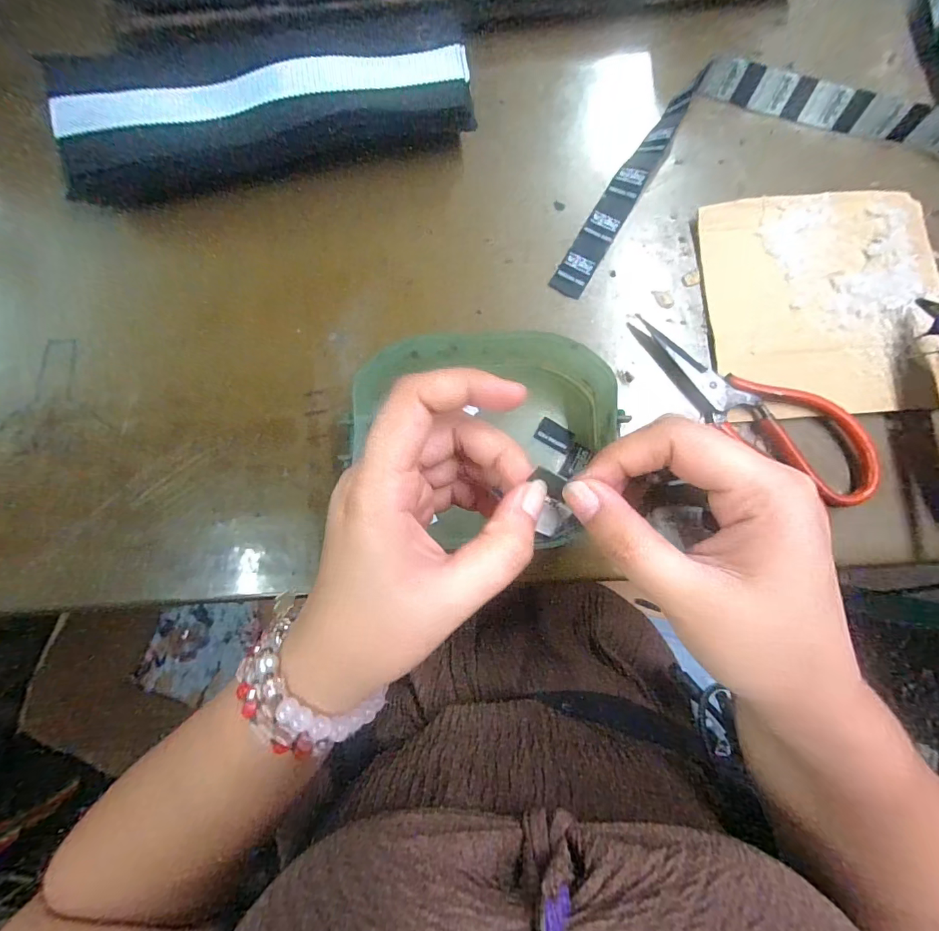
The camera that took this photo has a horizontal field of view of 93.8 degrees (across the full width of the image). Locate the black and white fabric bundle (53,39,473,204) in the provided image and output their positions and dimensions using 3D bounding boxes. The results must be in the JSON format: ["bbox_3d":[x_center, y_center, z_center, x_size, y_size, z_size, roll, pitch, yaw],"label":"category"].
[{"bbox_3d":[-0.148,-0.250,0.316,0.296,0.046,0.089,-7,82,2],"label":"black and white fabric bundle"}]

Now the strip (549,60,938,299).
[{"bbox_3d":[0.215,-0.218,0.307,0.326,0.018,0.144,-9,81,2],"label":"strip"}]

